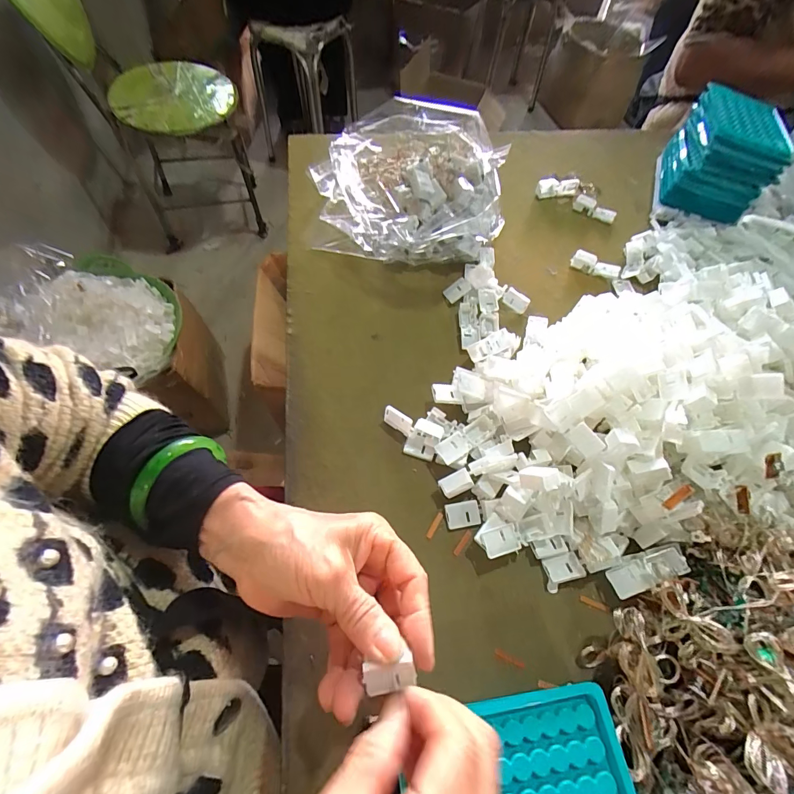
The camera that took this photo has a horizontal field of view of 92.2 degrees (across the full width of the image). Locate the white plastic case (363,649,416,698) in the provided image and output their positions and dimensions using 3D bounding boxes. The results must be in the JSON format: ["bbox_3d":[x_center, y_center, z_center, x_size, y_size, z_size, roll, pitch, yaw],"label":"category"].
[{"bbox_3d":[-0.004,0.149,0.204,0.027,0.009,0.019,-10,102,1],"label":"white plastic case"}]

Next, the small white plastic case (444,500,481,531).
[{"bbox_3d":[0.053,0.096,0.310,0.028,0.005,0.019,-8,60,-4],"label":"small white plastic case"}]

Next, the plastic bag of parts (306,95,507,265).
[{"bbox_3d":[0.016,-0.242,0.442,0.210,0.109,0.187,21,63,9],"label":"plastic bag of parts"}]

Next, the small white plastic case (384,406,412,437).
[{"bbox_3d":[0.001,0.022,0.342,0.029,0.019,0.010,31,65,17],"label":"small white plastic case"}]

